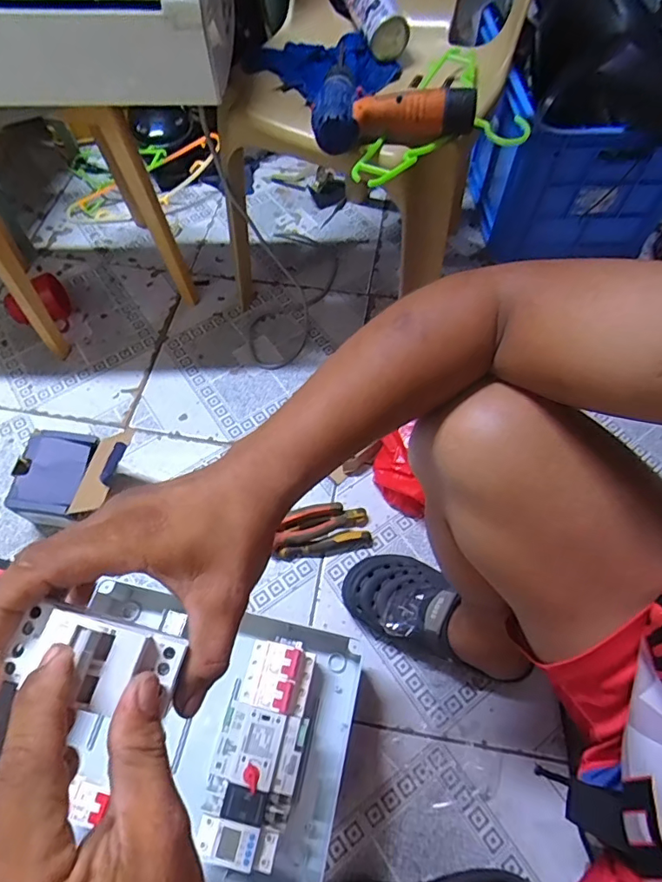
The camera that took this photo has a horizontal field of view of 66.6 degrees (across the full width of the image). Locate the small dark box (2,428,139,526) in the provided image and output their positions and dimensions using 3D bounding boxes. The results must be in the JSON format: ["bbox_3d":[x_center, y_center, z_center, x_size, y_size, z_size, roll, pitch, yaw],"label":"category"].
[{"bbox_3d":[-0.403,0.057,0.797,0.196,0.152,0.137,10,62,6],"label":"small dark box"}]

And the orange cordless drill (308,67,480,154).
[{"bbox_3d":[0.077,-0.419,0.632,0.198,0.056,0.127,1,61,1],"label":"orange cordless drill"}]

